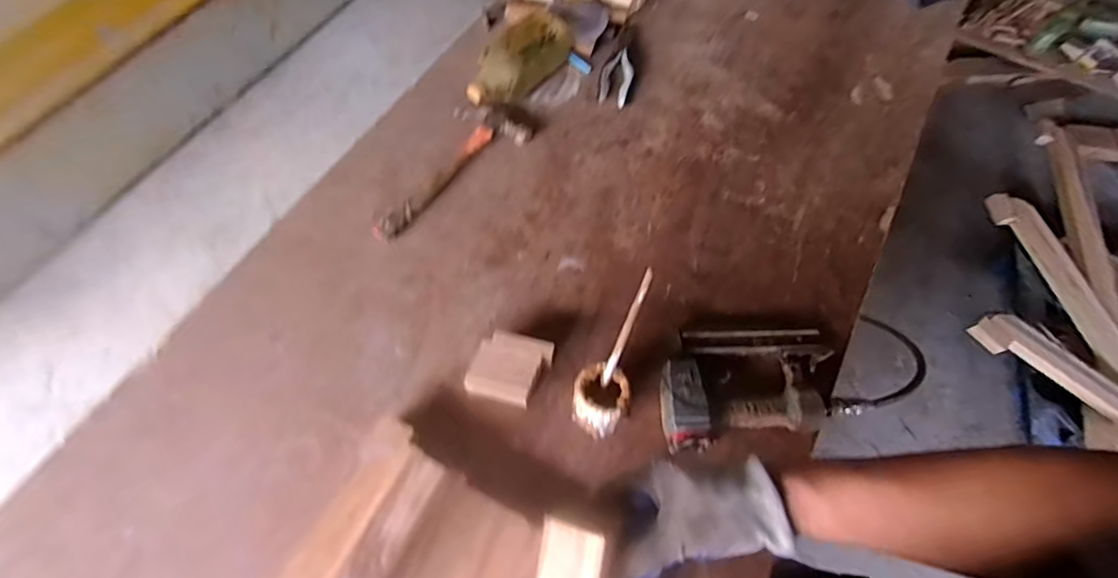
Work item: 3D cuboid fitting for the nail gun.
[{"bbox_3d":[0.251,0.116,0.681,0.256,0.056,0.151,-7,64,-6],"label":"nail gun"}]

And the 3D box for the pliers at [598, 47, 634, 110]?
[{"bbox_3d":[0.105,-0.383,0.941,0.059,0.015,0.129,16,64,5],"label":"pliers"}]

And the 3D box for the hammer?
[{"bbox_3d":[-0.170,-0.201,0.834,0.326,0.029,0.081,-40,72,-20],"label":"hammer"}]

